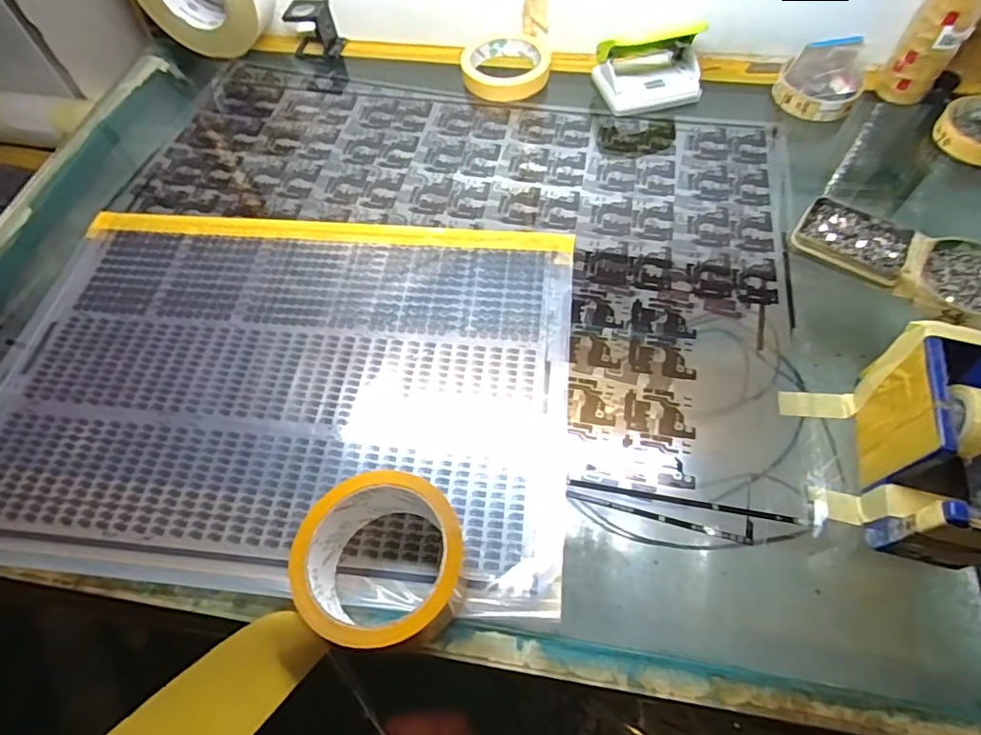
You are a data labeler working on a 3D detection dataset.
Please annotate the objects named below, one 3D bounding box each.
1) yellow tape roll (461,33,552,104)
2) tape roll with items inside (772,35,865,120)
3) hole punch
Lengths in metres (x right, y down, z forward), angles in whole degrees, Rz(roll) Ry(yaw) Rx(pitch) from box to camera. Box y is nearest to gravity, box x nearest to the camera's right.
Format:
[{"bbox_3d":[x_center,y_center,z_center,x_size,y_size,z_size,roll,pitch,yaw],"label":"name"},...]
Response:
[{"bbox_3d":[0.019,-0.340,0.611,0.095,0.019,0.096,-1,60,2],"label":"yellow tape roll"},{"bbox_3d":[0.338,-0.300,0.554,0.079,0.051,0.078,-1,60,2],"label":"tape roll with items inside"},{"bbox_3d":[0.166,-0.323,0.572,0.108,0.062,0.077,-13,60,-4],"label":"hole punch"}]

